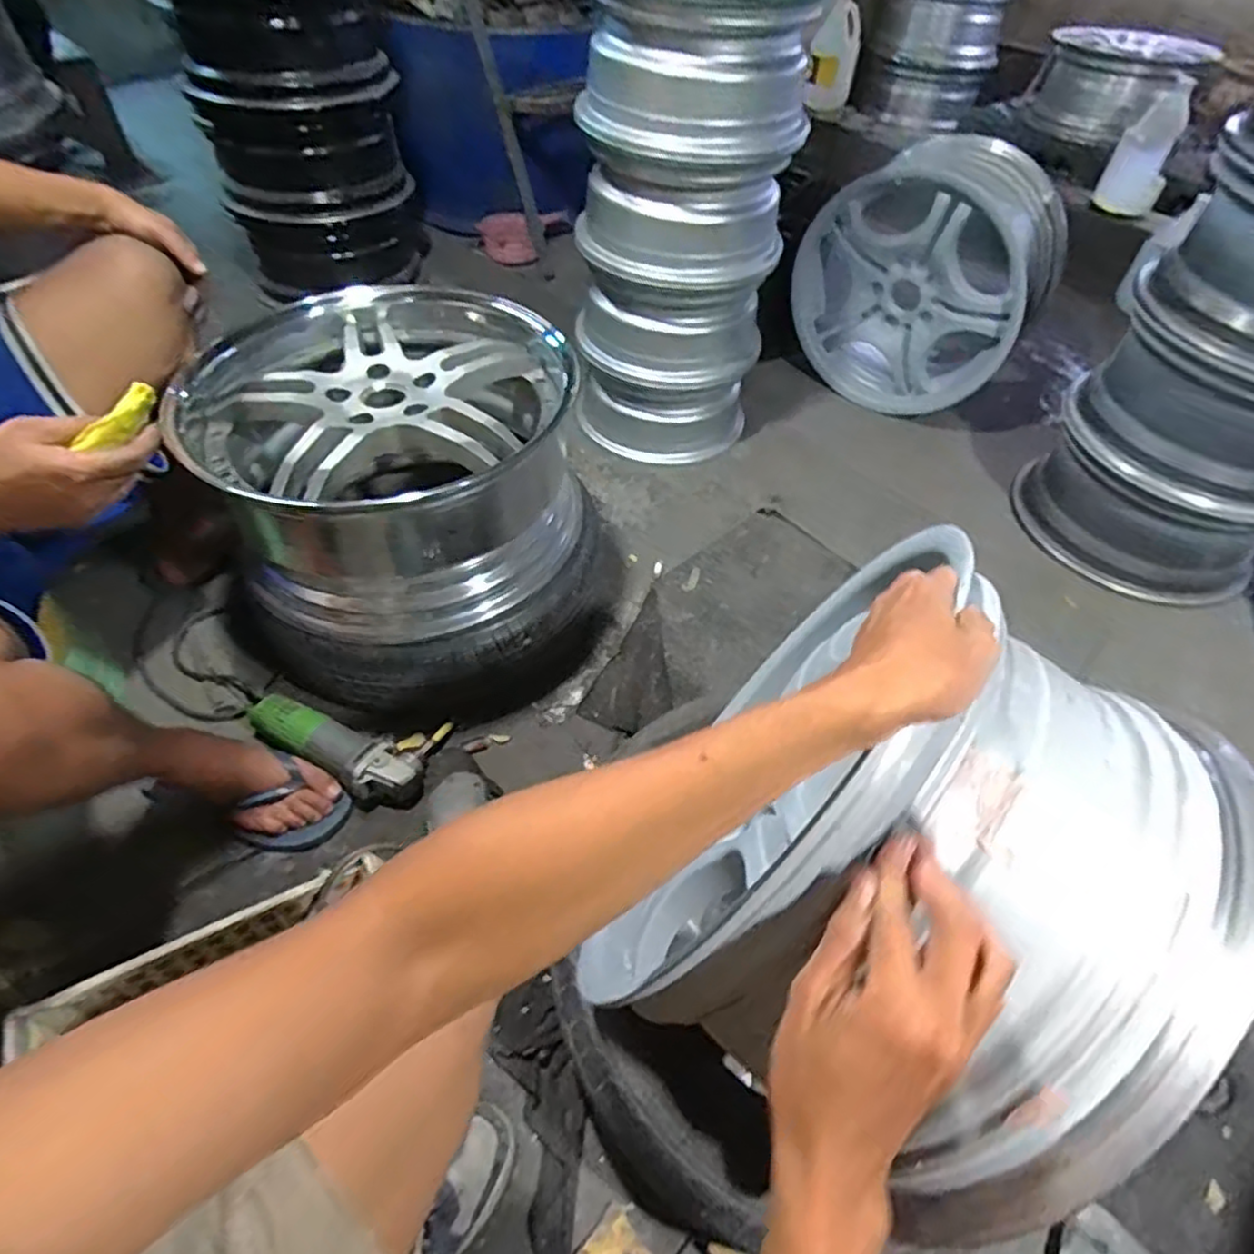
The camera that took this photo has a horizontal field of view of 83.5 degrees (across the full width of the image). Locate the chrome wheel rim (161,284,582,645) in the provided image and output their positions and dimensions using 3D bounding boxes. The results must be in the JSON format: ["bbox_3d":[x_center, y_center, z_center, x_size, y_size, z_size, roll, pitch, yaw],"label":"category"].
[{"bbox_3d":[-0.325,-0.246,0.987,0.501,0.289,0.480,3,52,0],"label":"chrome wheel rim"}]

